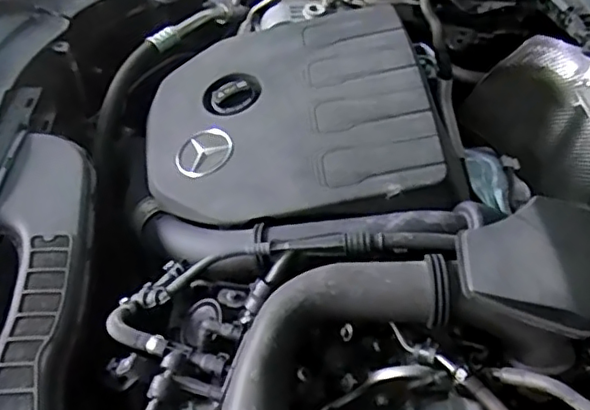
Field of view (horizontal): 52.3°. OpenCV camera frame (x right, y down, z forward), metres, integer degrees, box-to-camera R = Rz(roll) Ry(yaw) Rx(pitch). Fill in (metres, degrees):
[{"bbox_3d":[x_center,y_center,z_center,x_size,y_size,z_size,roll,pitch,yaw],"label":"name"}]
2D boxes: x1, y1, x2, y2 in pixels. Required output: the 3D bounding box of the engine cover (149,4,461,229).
[{"bbox_3d":[-0.015,-0.105,0.703,0.322,0.094,0.333,-3,51,-8],"label":"engine cover"}]

